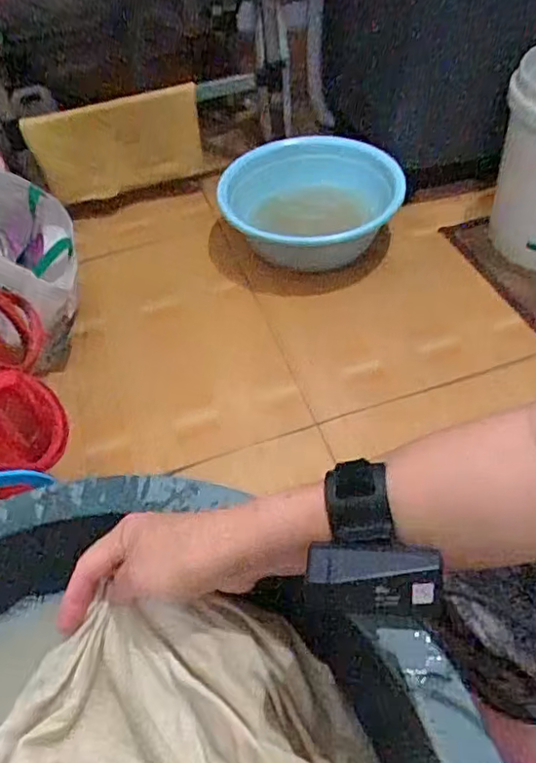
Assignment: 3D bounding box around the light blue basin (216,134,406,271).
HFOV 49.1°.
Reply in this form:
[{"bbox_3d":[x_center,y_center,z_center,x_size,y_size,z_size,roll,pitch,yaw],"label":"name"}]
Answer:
[{"bbox_3d":[0.089,-0.351,1.194,0.332,0.138,0.321,-3,50,3],"label":"light blue basin"}]

